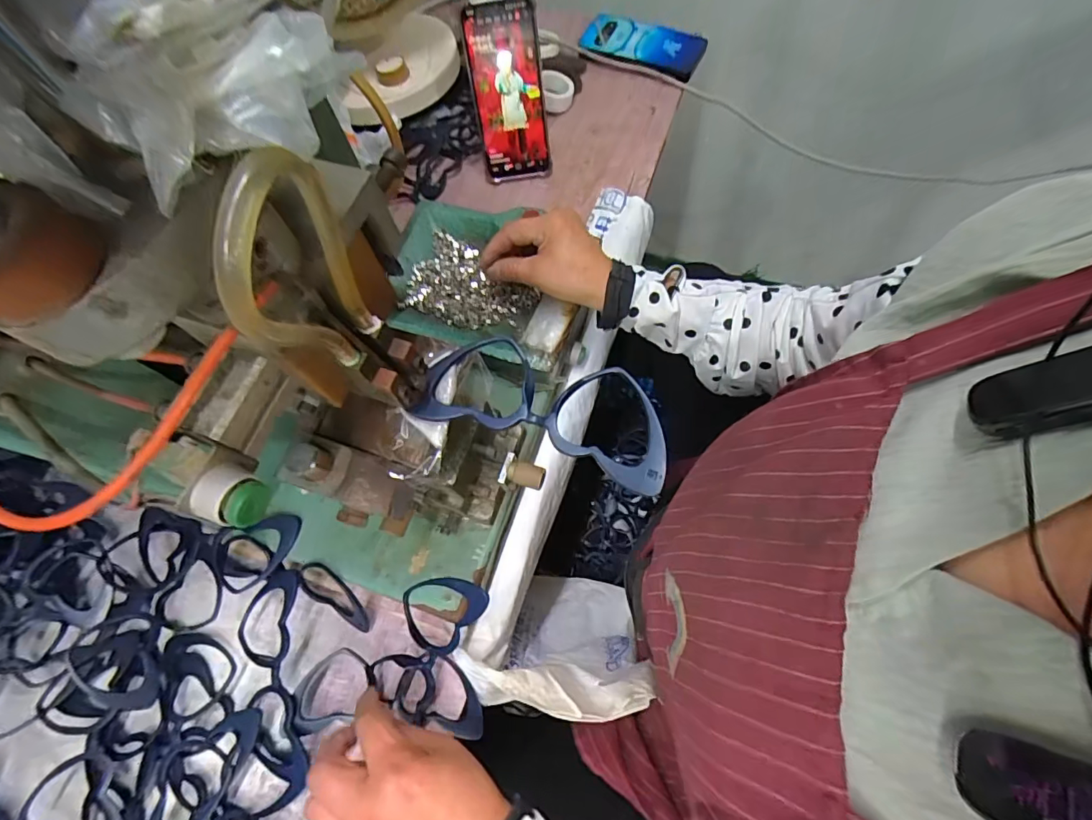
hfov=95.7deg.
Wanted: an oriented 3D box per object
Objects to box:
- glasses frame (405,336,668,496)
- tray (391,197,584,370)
[{"bbox_3d":[0.000,-0.004,0.274,0.142,0.017,0.060,19,70,10],"label":"glasses frame"},{"bbox_3d":[-0.058,-0.123,0.466,0.175,0.021,0.156,11,69,8],"label":"tray"}]

